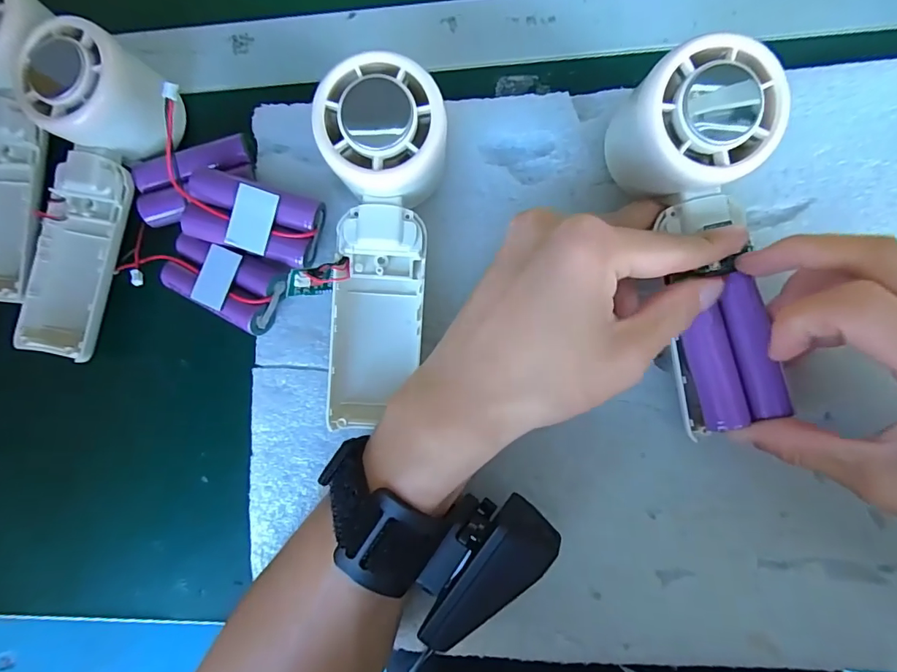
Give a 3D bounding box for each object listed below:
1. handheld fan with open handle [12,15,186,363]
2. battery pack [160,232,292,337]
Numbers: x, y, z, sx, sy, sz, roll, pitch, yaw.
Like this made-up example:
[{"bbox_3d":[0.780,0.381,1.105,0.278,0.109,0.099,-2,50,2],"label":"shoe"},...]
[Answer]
[{"bbox_3d":[-0.196,-0.071,0.244,0.056,0.044,0.163,16,87,7],"label":"handheld fan with open handle"},{"bbox_3d":[-0.118,-0.030,0.249,0.067,0.018,0.035,27,88,7],"label":"battery pack"}]

